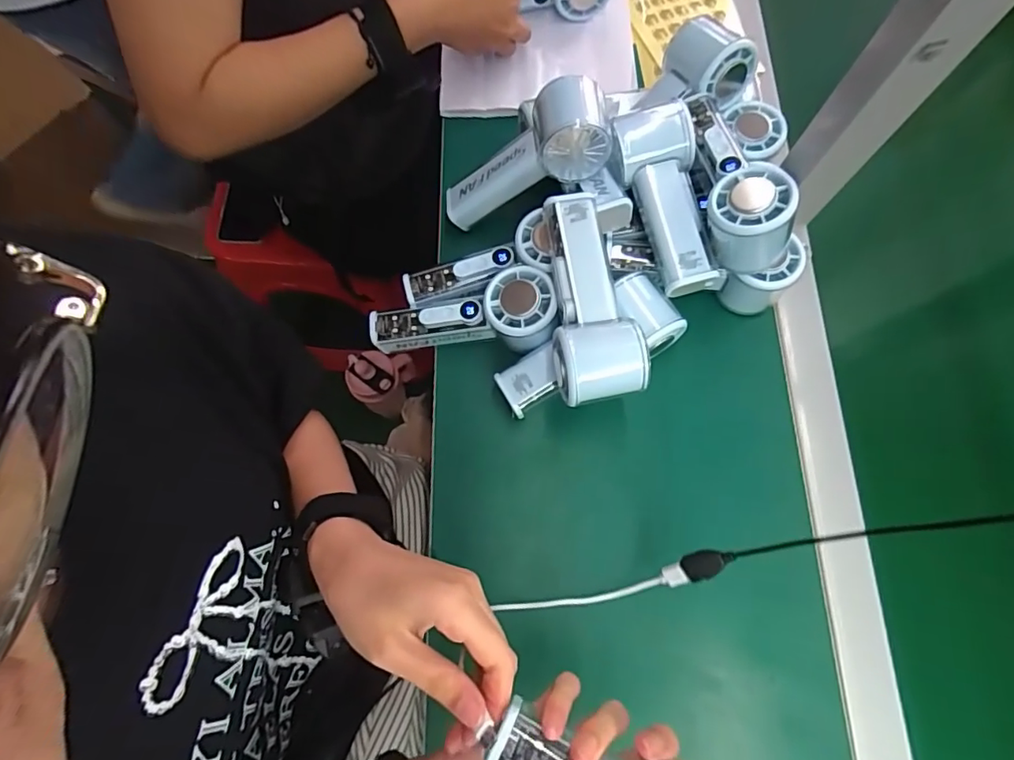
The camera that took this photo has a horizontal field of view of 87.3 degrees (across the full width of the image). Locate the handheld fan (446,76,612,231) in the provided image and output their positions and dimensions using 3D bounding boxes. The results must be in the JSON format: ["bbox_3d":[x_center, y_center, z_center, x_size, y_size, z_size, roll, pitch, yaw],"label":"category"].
[{"bbox_3d":[0.009,-0.181,0.435,0.149,0.055,0.058,-22,70,32],"label":"handheld fan"}]

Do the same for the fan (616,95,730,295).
[{"bbox_3d":[0.126,-0.140,0.422,0.066,0.054,0.148,-13,87,-4],"label":"fan"}]

